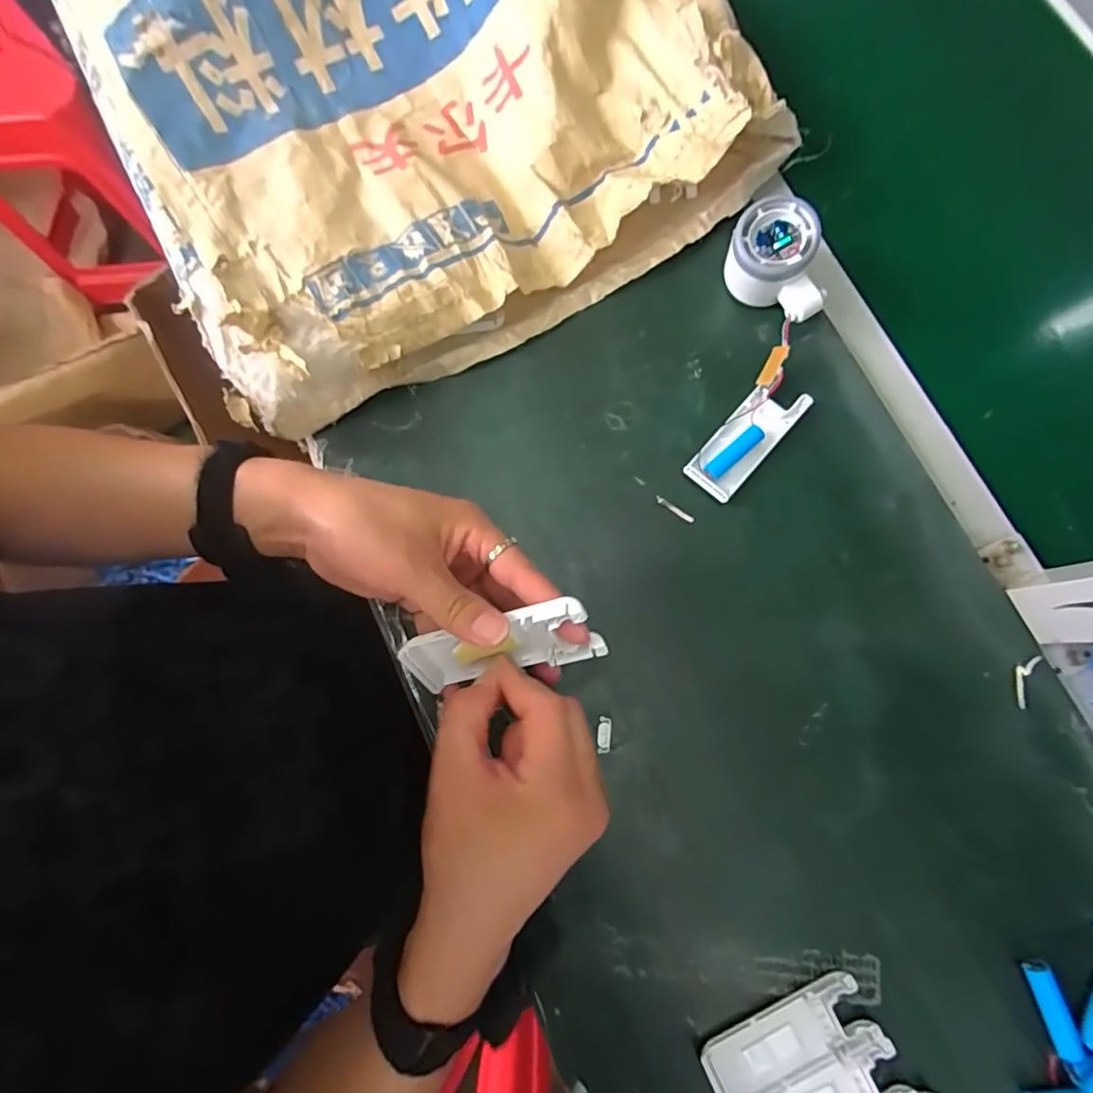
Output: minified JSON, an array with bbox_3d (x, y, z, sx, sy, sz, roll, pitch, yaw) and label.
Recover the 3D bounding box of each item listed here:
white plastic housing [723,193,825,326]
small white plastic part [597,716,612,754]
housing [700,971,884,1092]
[{"bbox_3d":[0.171,-0.205,0.413,0.077,0.064,0.054,32,80,8],"label":"white plastic housing"},{"bbox_3d":[0.040,0.130,0.386,0.010,0.004,0.024,1,77,2],"label":"small white plastic part"},{"bbox_3d":[0.147,0.301,0.337,0.102,0.013,0.042,-25,78,-4],"label":"housing"}]

